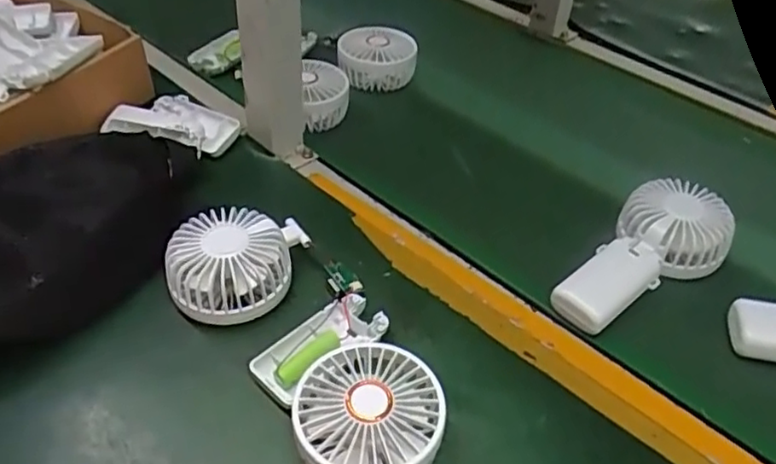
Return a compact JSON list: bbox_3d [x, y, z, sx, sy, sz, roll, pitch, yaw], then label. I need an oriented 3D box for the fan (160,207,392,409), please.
[{"bbox_3d":[-0.080,0.039,0.462,0.158,0.046,0.105,33,51,28],"label":"fan"}]

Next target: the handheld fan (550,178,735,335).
[{"bbox_3d":[0.204,0.015,0.517,0.171,0.035,0.081,-30,52,-30],"label":"handheld fan"}]

